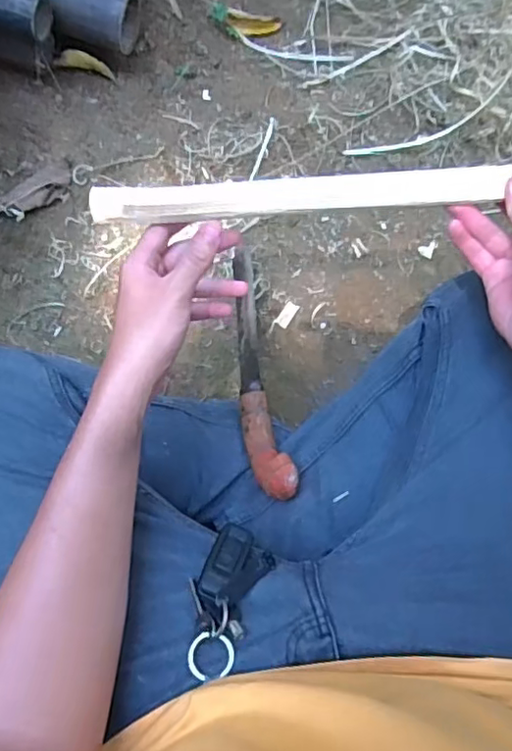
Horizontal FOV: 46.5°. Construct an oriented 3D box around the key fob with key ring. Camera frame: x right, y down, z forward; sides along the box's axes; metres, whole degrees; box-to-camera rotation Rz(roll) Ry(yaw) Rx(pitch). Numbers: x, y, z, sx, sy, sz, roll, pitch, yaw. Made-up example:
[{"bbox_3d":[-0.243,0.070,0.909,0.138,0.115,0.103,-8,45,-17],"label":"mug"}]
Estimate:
[{"bbox_3d":[-0.021,0.166,0.450,0.051,0.025,0.115,20,47,0],"label":"key fob with key ring"}]

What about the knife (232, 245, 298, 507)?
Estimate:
[{"bbox_3d":[-0.001,-0.019,0.655,0.042,0.034,0.335,-4,53,-4],"label":"knife"}]

